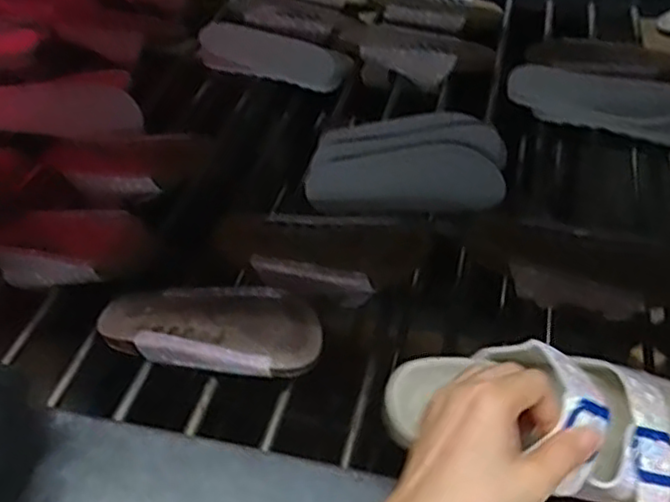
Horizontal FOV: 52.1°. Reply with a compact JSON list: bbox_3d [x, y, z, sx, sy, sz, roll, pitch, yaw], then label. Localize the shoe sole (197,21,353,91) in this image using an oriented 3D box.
[{"bbox_3d":[-0.094,-0.275,0.966,0.234,0.020,0.084,17,71,19],"label":"shoe sole"}]

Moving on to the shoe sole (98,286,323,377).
[{"bbox_3d":[-0.108,0.062,0.600,0.204,0.026,0.086,10,39,11],"label":"shoe sole"}]

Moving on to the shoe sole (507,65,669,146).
[{"bbox_3d":[0.329,-0.179,0.830,0.245,0.065,0.046,20,42,22],"label":"shoe sole"}]

